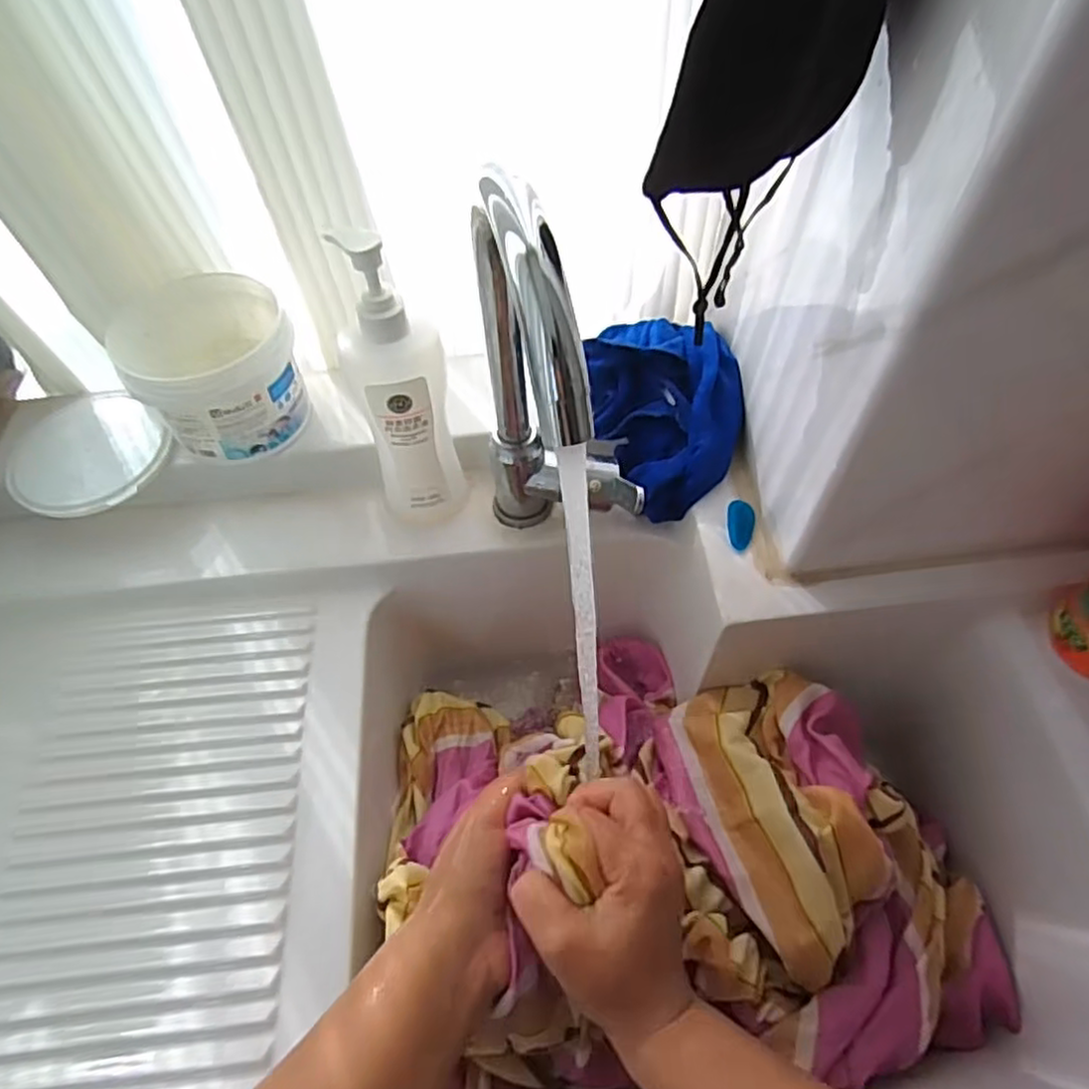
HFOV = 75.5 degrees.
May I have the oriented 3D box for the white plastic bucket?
[{"bbox_3d":[-0.246,-0.131,0.538,0.111,0.086,0.108,-1,58,2],"label":"white plastic bucket"}]

